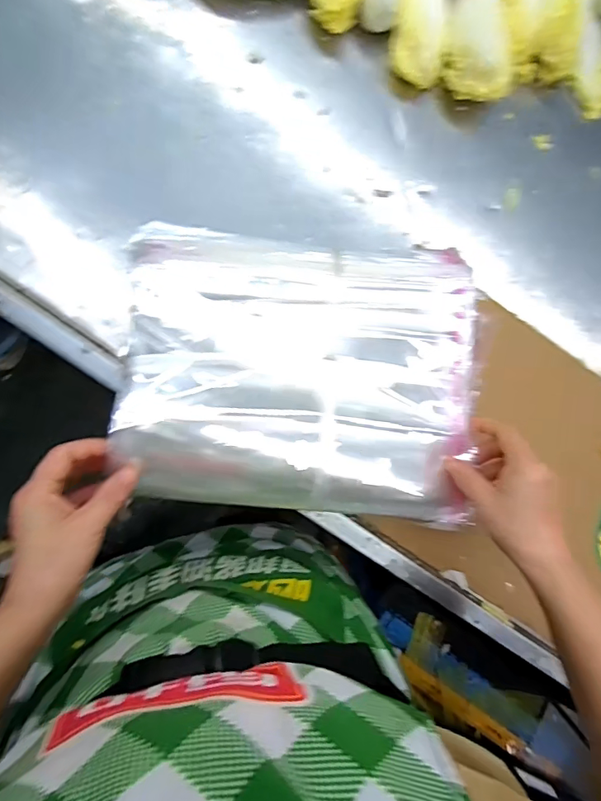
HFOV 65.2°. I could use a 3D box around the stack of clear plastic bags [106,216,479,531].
[{"bbox_3d":[0.009,-0.023,0.409,0.303,0.030,0.239,3,84,-11],"label":"stack of clear plastic bags"}]

